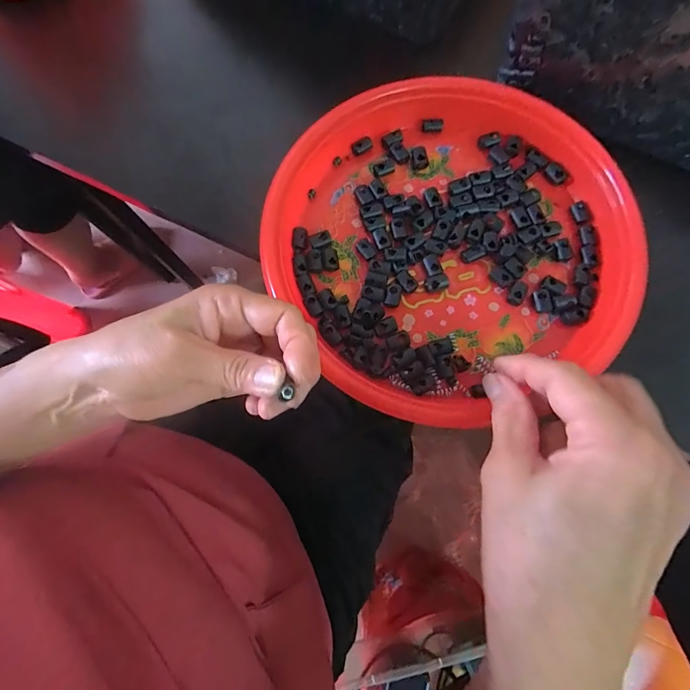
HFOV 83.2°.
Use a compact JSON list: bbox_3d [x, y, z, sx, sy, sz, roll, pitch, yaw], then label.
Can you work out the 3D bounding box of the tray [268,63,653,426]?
[{"bbox_3d":[0.070,-0.073,0.263,0.229,0.026,0.222,0,77,1],"label":"tray"}]

